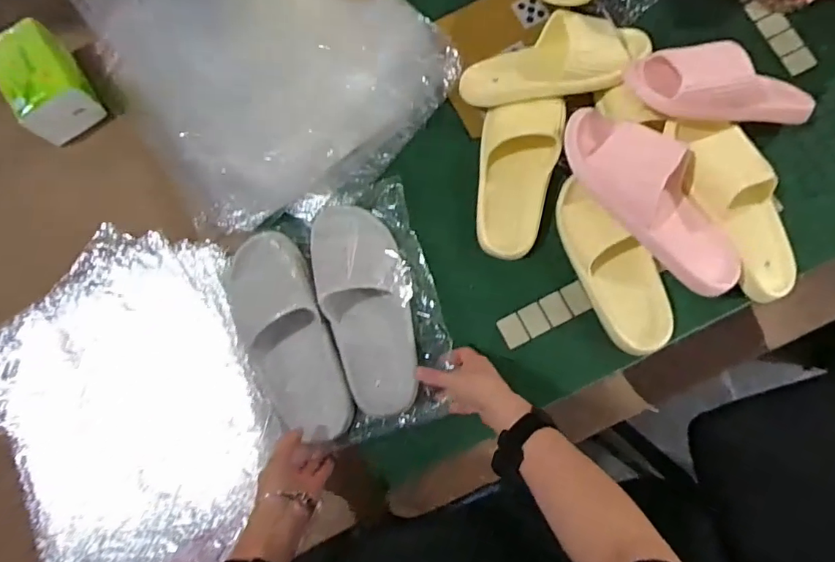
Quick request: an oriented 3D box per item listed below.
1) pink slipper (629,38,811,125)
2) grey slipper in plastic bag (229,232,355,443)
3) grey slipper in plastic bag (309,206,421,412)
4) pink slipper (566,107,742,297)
[{"bbox_3d":[0.372,-0.231,0.632,0.235,0.069,0.088,2,81,-15],"label":"pink slipper"},{"bbox_3d":[-0.165,0.069,0.662,0.106,0.058,0.267,-22,86,1],"label":"grey slipper in plastic bag"},{"bbox_3d":[-0.060,0.027,0.663,0.104,0.057,0.268,-16,84,2],"label":"grey slipper in plastic bag"},{"bbox_3d":[0.277,-0.100,0.613,0.260,0.076,0.112,44,87,9],"label":"pink slipper"}]

